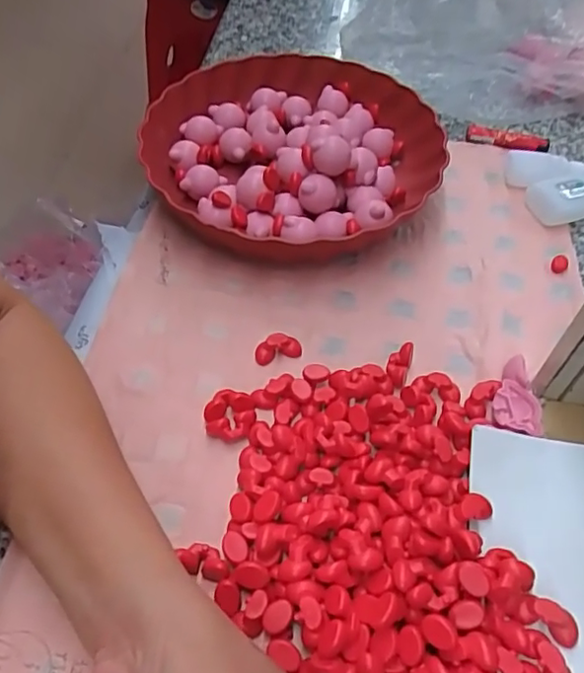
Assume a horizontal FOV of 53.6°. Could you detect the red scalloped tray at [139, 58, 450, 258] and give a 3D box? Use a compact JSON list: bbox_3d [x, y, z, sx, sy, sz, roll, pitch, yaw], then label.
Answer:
[{"bbox_3d":[0.005,-0.156,0.490,0.241,0.063,0.240,-28,59,-20],"label":"red scalloped tray"}]

